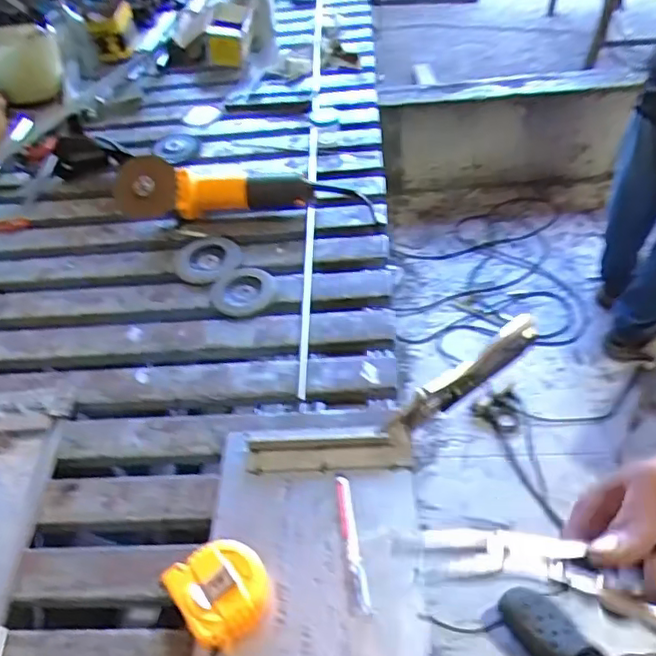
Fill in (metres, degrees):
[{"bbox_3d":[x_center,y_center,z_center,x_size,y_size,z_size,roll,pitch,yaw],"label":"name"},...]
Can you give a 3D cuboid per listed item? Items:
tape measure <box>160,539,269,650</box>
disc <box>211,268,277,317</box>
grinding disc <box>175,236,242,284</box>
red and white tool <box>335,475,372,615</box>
[{"bbox_3d":[-0.093,0.232,0.537,0.074,0.044,0.081,-33,52,-22],"label":"tape measure"},{"bbox_3d":[-0.116,-0.055,0.824,0.085,0.012,0.078,-3,47,4],"label":"disc"},{"bbox_3d":[-0.173,-0.100,0.874,0.092,0.008,0.092,-4,47,3],"label":"grinding disc"},{"bbox_3d":[0.020,0.200,0.572,0.018,0.013,0.127,-9,47,-1],"label":"red and white tool"}]

